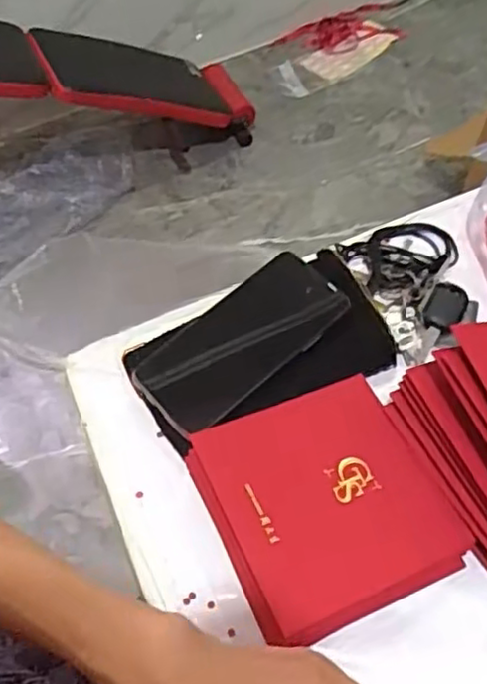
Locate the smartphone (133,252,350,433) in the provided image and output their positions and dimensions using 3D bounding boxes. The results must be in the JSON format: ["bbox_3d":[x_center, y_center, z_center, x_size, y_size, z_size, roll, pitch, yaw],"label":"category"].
[{"bbox_3d":[0.000,-0.003,0.518,0.164,0.008,0.074,-38,70,-14],"label":"smartphone"}]

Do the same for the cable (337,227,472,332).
[{"bbox_3d":[0.149,-0.061,0.560,0.089,0.021,0.108,-29,59,-15],"label":"cable"}]

